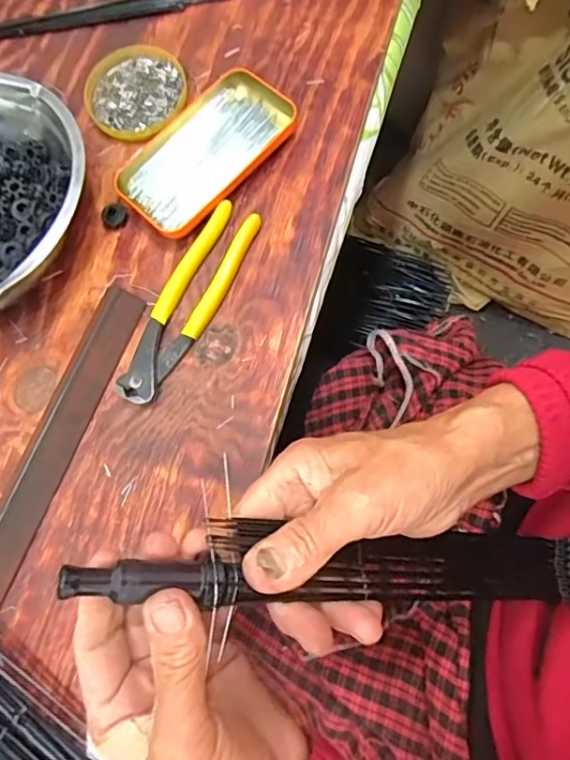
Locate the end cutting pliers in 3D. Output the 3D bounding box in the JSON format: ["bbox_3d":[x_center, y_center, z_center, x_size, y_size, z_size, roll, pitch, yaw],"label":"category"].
[{"bbox_3d":[-0.071,-0.058,0.412,0.040,0.011,0.161,25,79,11],"label":"end cutting pliers"}]

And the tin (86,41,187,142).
[{"bbox_3d":[-0.124,-0.236,0.470,0.083,0.019,0.078,1,75,6],"label":"tin"}]

